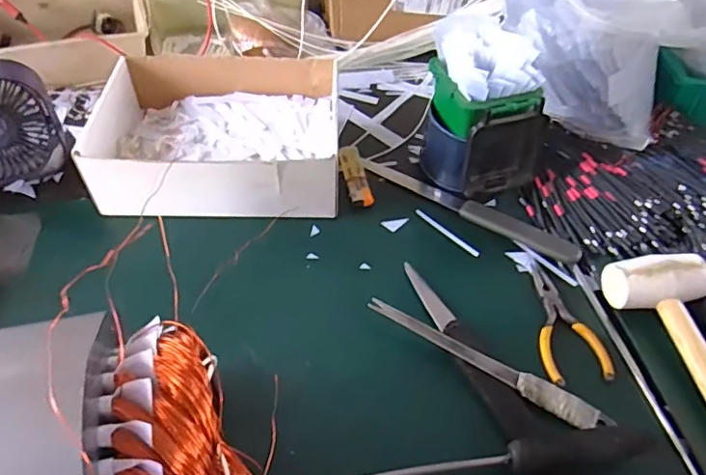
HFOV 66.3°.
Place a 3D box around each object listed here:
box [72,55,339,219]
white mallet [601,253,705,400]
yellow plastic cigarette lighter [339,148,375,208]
[{"bbox_3d":[-0.140,-0.109,0.572,0.230,0.070,0.199,-2,51,-4],"label":"box"},{"bbox_3d":[0.272,0.091,0.438,0.076,0.046,0.164,-1,51,-4],"label":"white mallet"},{"bbox_3d":[0.003,-0.068,0.587,0.024,0.012,0.093,-8,52,-9],"label":"yellow plastic cigarette lighter"}]

